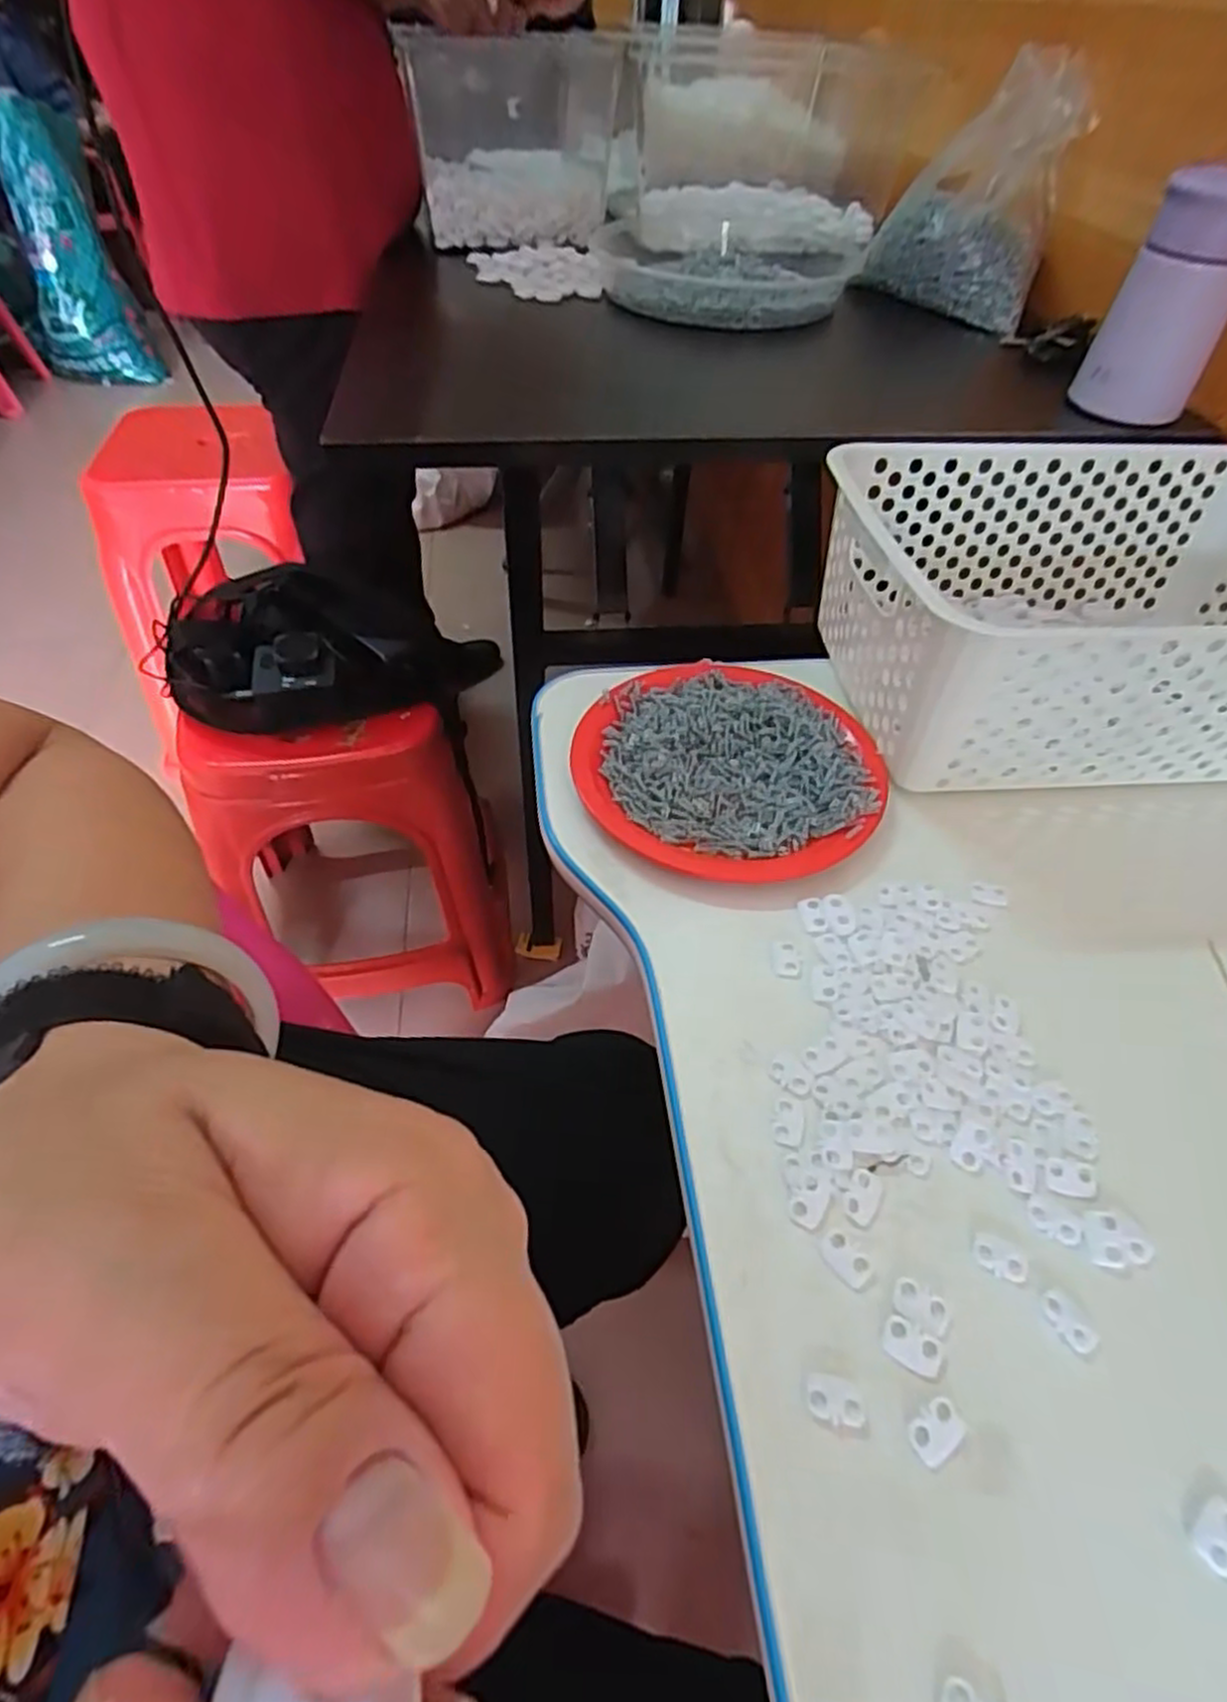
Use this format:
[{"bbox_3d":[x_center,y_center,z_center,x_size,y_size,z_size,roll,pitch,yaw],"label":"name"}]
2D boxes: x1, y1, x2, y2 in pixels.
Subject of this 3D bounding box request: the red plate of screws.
[{"bbox_3d":[0.064,-0.050,0.414,0.157,0.024,0.159,1,49,-1],"label":"red plate of screws"}]

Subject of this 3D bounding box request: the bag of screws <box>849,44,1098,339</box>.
[{"bbox_3d":[0.299,-0.543,0.641,0.145,0.167,0.101,16,50,11],"label":"bag of screws"}]

